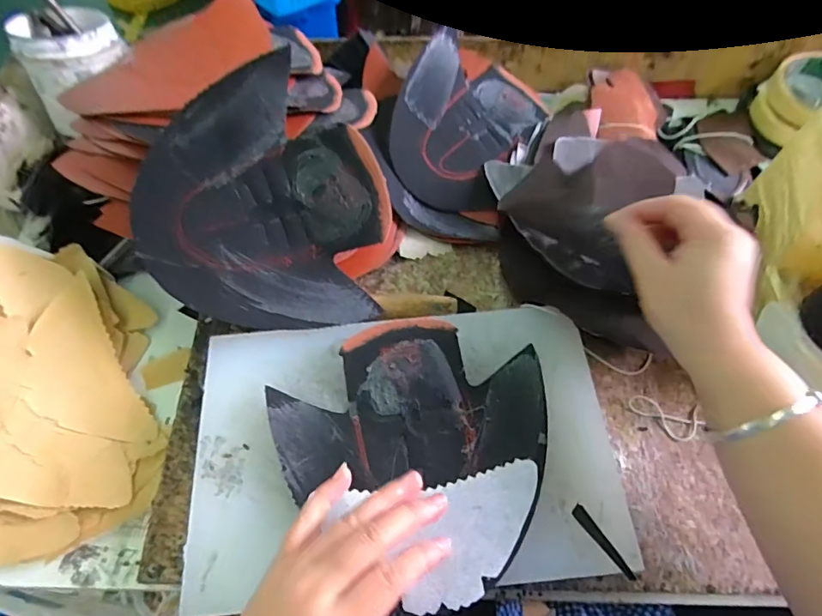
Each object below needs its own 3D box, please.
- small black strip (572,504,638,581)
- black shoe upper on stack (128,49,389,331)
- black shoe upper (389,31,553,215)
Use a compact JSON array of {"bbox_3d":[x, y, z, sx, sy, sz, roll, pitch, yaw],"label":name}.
[{"bbox_3d":[0.126,0.153,0.318,0.007,0.004,0.052,-34,67,-15],"label":"small black strip"},{"bbox_3d":[-0.113,-0.075,0.367,0.179,0.189,0.014,-3,18,-3],"label":"black shoe upper on stack"},{"bbox_3d":[0.054,-0.181,0.498,0.141,0.027,0.172,18,79,-12],"label":"black shoe upper"}]

